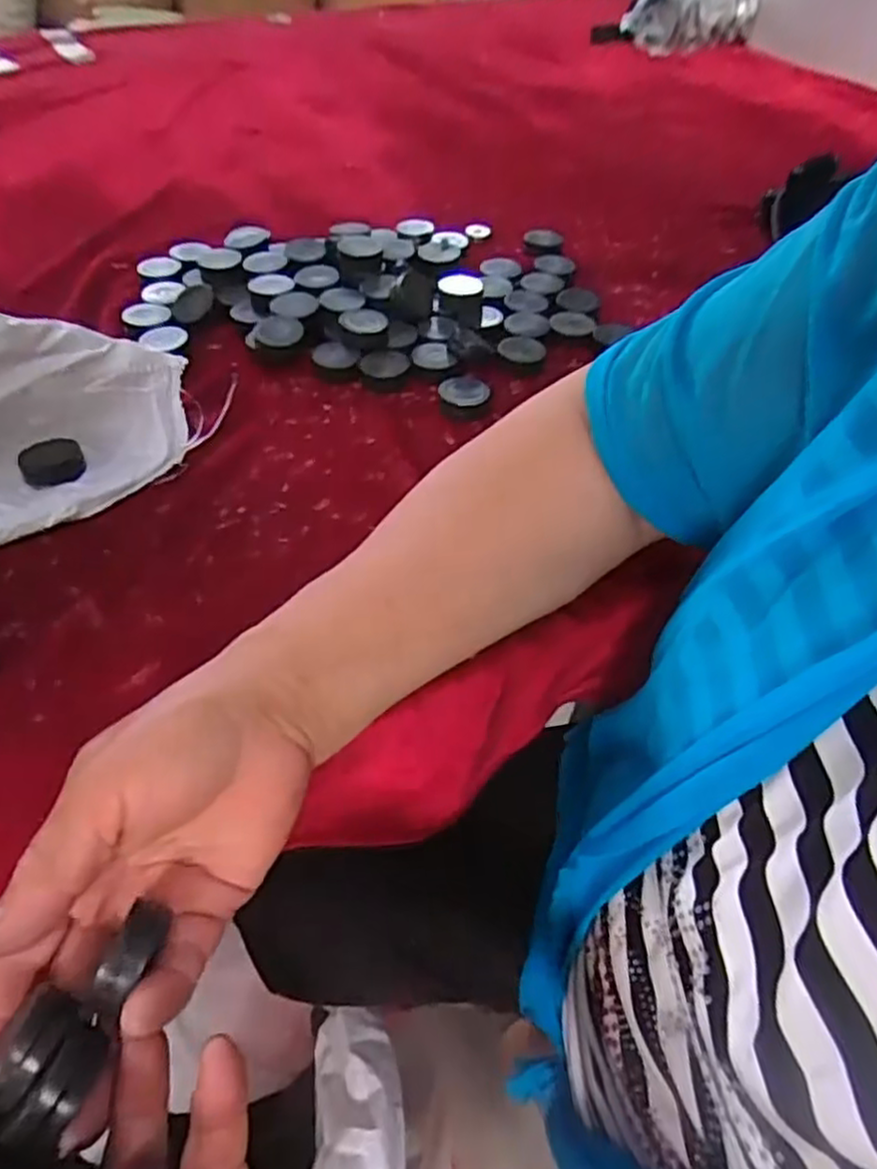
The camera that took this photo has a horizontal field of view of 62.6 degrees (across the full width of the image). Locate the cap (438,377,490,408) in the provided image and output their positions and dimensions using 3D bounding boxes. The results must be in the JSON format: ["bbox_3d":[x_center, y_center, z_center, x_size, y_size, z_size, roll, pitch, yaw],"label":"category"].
[{"bbox_3d":[0.016,-0.122,0.471,0.031,0.014,0.031,1,48,-1],"label":"cap"}]

